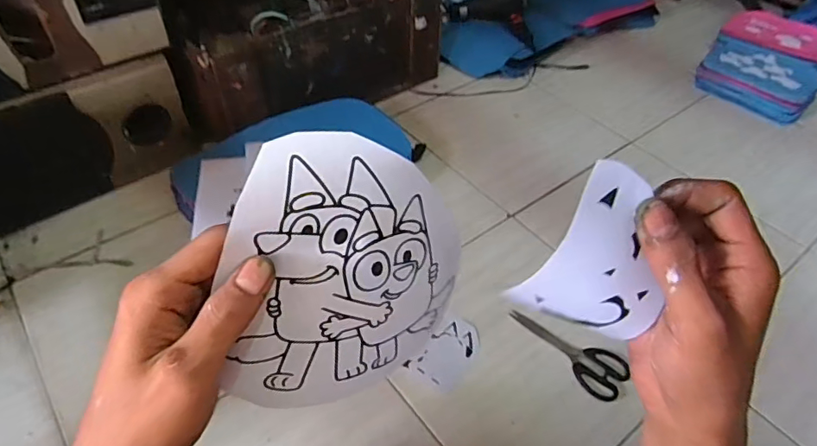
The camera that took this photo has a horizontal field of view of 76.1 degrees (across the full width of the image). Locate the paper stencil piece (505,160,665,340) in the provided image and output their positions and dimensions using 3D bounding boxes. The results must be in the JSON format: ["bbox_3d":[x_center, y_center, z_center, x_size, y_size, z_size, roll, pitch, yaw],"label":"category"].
[{"bbox_3d":[0.101,0.018,0.273,0.075,0.107,0.024,9,49,4],"label":"paper stencil piece"}]

